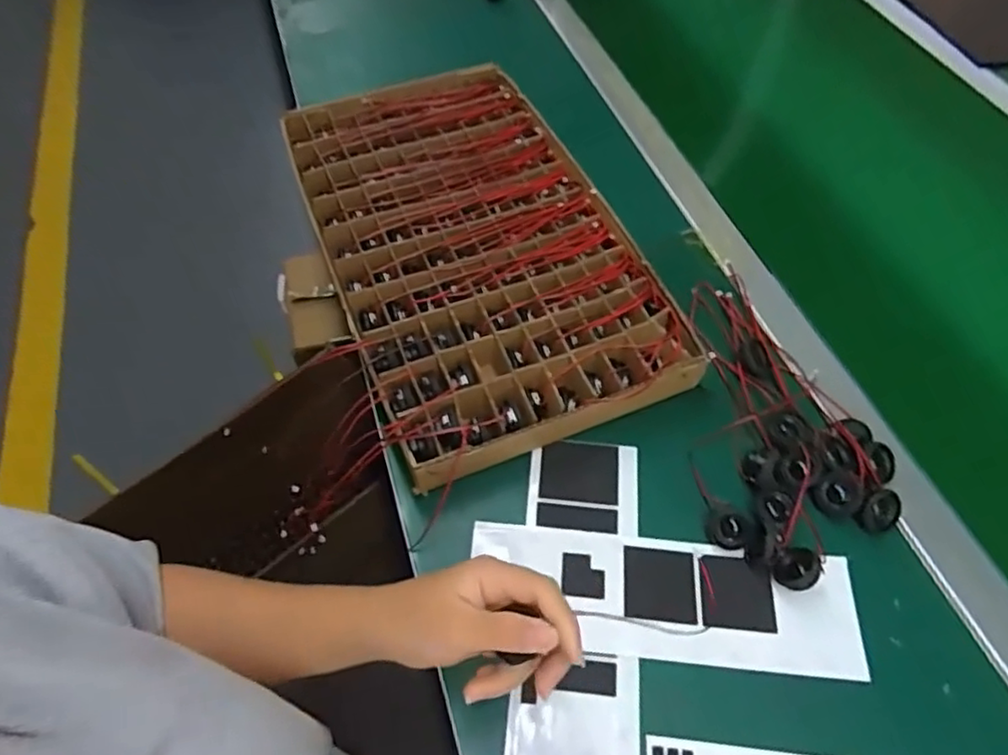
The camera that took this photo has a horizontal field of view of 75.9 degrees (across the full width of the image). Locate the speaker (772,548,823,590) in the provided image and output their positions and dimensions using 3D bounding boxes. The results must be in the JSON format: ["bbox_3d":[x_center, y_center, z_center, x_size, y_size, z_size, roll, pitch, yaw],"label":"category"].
[{"bbox_3d":[0.201,0.133,0.444,0.029,0.020,0.025,-36,64,-22],"label":"speaker"}]

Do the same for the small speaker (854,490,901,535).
[{"bbox_3d":[0.271,0.097,0.468,0.033,0.009,0.030,-39,104,-1],"label":"small speaker"}]

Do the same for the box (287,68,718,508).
[{"bbox_3d":[-0.033,-0.132,0.604,0.259,0.044,0.447,-19,59,-13],"label":"box"}]

